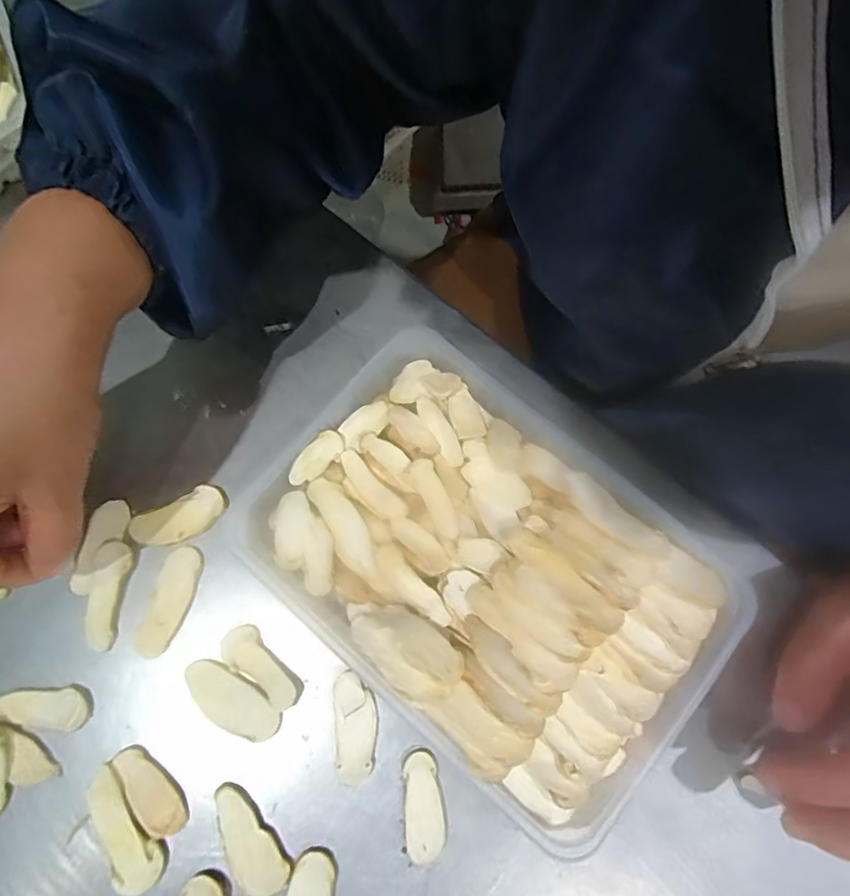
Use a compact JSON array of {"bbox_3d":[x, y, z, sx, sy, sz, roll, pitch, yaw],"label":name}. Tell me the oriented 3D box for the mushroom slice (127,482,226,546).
[{"bbox_3d":[-0.135,0.039,0.296,0.053,0.004,0.024,-27,77,-6],"label":"mushroom slice"}]

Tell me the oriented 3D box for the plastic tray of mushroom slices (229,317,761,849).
[{"bbox_3d":[0.031,0.054,0.275,0.230,0.039,0.164,39,81,7],"label":"plastic tray of mushroom slices"}]

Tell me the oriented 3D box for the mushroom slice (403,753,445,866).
[{"bbox_3d":[-0.001,0.173,0.260,0.018,0.004,0.045,-5,79,-1],"label":"mushroom slice"}]

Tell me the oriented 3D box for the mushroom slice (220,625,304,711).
[{"bbox_3d":[-0.085,0.113,0.274,0.021,0.007,0.049,-43,79,-9],"label":"mushroom slice"}]

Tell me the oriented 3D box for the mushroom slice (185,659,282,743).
[{"bbox_3d":[-0.098,0.127,0.269,0.053,0.004,0.023,26,64,8],"label":"mushroom slice"}]

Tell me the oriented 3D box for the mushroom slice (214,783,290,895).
[{"bbox_3d":[-0.087,0.189,0.258,0.022,0.007,0.051,-41,82,-8],"label":"mushroom slice"}]

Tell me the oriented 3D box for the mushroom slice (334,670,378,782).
[{"bbox_3d":[-0.034,0.138,0.267,0.020,0.004,0.048,-6,76,0],"label":"mushroom slice"}]

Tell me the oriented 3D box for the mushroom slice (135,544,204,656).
[{"bbox_3d":[-0.135,0.081,0.284,0.020,0.005,0.056,13,77,4],"label":"mushroom slice"}]

